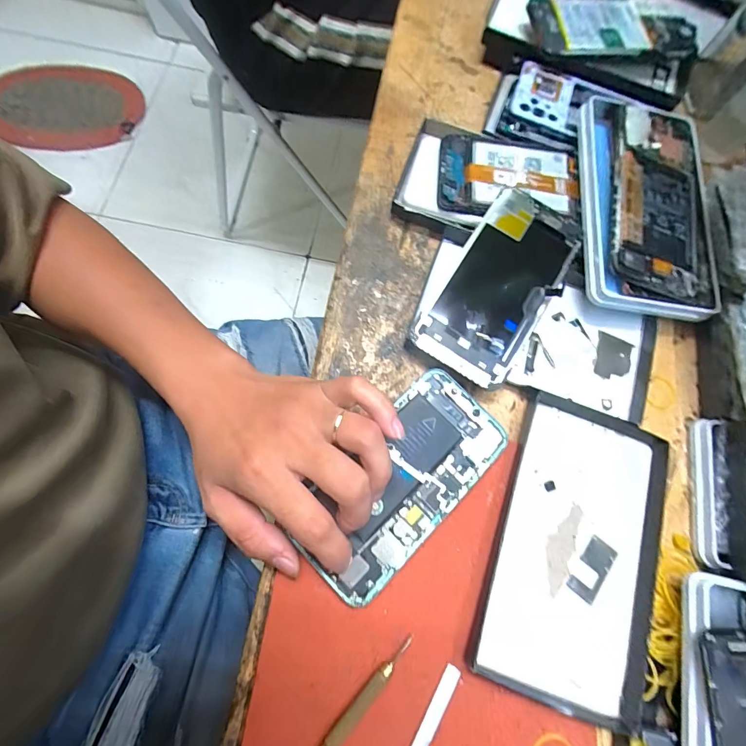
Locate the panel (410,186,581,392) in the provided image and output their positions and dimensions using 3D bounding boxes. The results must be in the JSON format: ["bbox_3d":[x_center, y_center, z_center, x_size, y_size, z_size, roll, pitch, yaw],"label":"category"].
[{"bbox_3d":[0.091,-0.062,0.282,0.070,0.011,0.136,33,79,2],"label":"panel"}]

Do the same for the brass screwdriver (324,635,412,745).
[{"bbox_3d":[-0.017,0.197,0.212,0.009,0.014,0.114,42,76,10],"label":"brass screwdriver"}]

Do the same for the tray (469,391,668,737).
[{"bbox_3d":[0.135,0.112,0.248,0.103,0.009,0.177,19,74,4],"label":"tray"}]

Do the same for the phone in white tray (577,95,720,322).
[{"bbox_3d":[0.210,-0.128,0.291,0.096,0.022,0.169,5,79,-5],"label":"phone in white tray"}]

